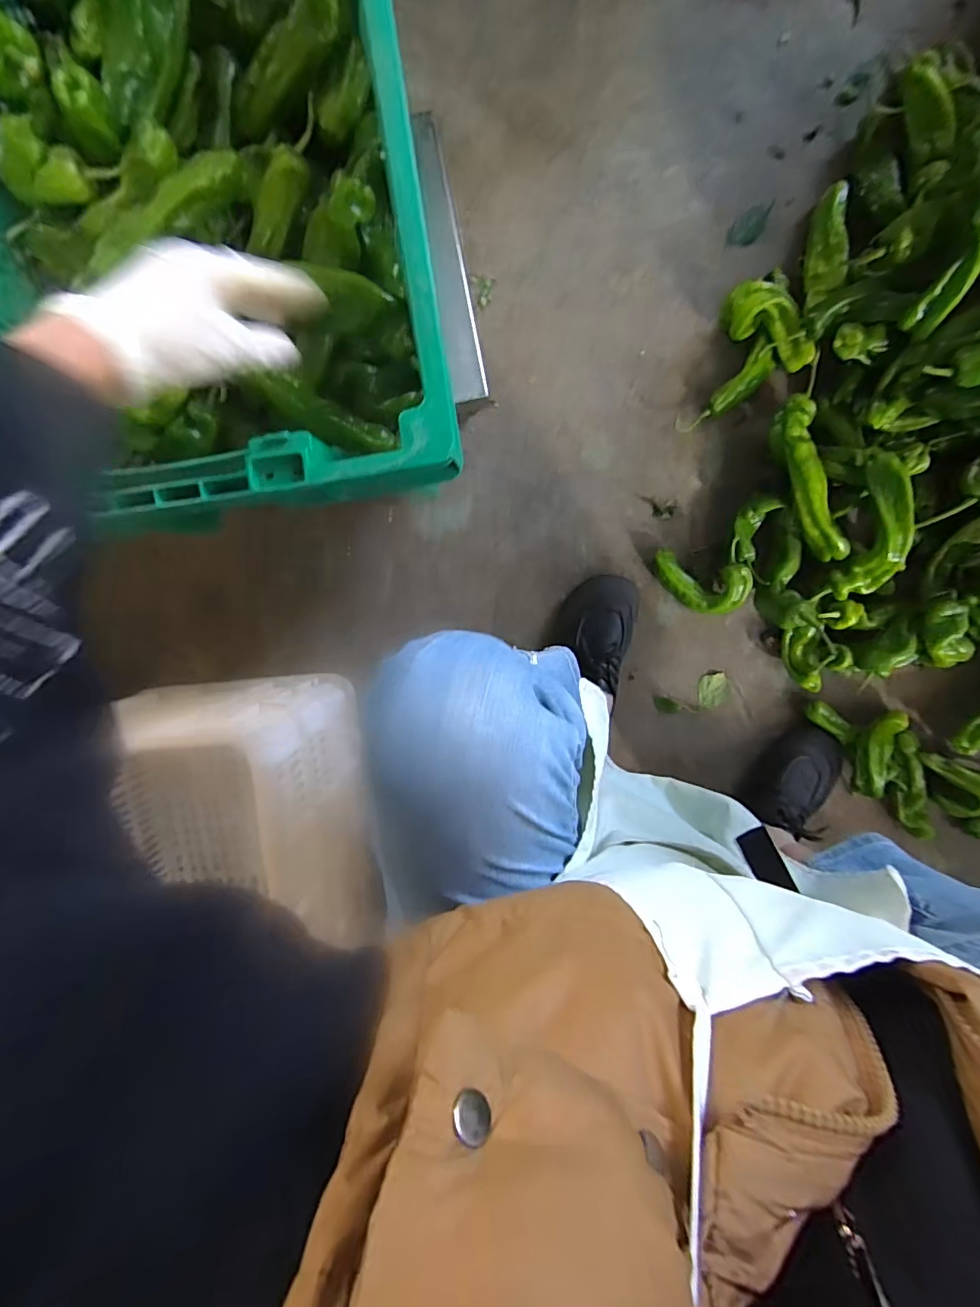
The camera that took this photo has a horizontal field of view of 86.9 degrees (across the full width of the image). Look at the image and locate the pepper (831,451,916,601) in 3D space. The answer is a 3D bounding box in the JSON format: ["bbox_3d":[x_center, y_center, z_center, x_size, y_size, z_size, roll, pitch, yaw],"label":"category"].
[{"bbox_3d":[0.446,-0.140,0.593,0.055,0.046,0.167,1,112,4],"label":"pepper"}]

